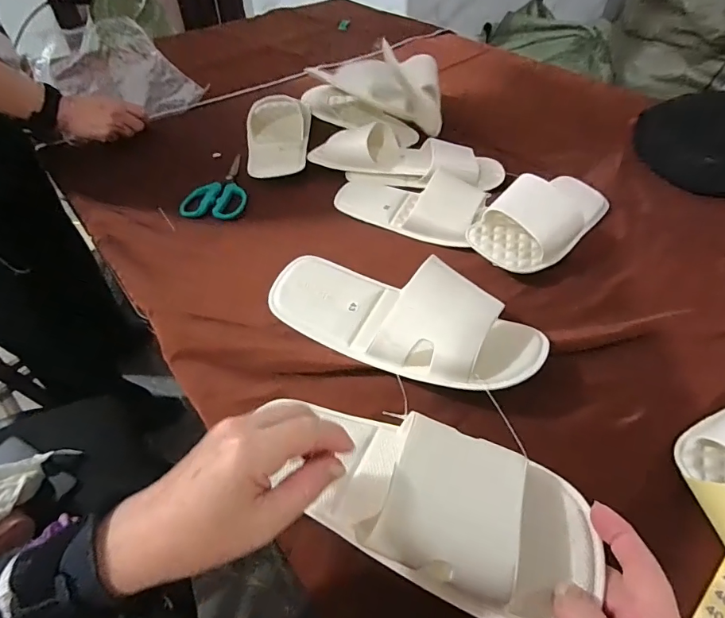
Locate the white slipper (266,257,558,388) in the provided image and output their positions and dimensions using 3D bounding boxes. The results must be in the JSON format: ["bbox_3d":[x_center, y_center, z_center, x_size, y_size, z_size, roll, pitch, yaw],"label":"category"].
[{"bbox_3d":[0.035,0.005,0.440,0.264,0.075,0.097,20,51,19],"label":"white slipper"}]

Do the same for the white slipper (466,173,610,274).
[{"bbox_3d":[0.230,-0.121,0.560,0.231,0.067,0.095,-36,55,-27],"label":"white slipper"}]

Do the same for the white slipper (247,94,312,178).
[{"bbox_3d":[-0.138,-0.297,0.747,0.099,0.038,0.243,-3,47,-1],"label":"white slipper"}]

